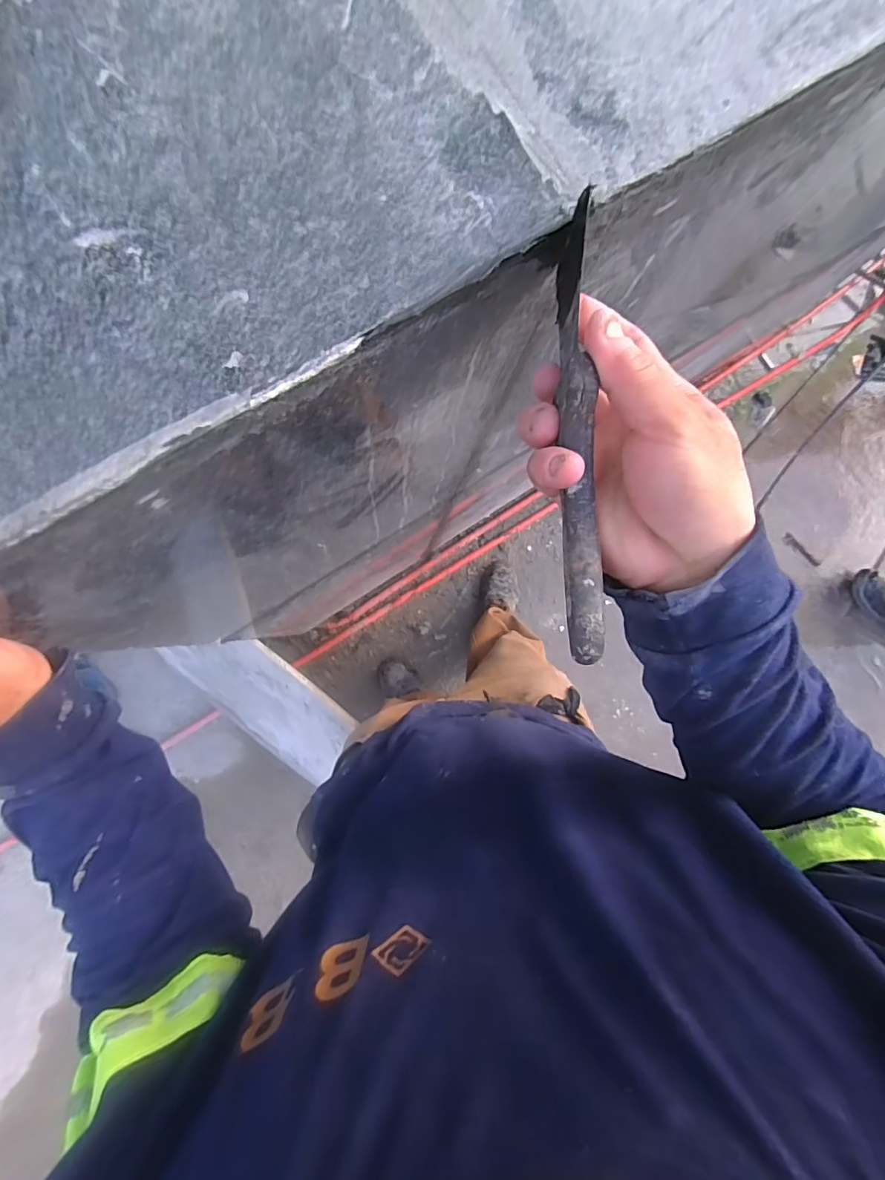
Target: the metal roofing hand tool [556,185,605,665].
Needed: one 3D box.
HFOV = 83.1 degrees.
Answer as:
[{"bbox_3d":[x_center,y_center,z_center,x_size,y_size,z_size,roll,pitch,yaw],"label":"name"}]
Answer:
[{"bbox_3d":[0.059,-0.064,0.215,0.016,0.014,0.189,-3,94,-6],"label":"metal roofing hand tool"}]

